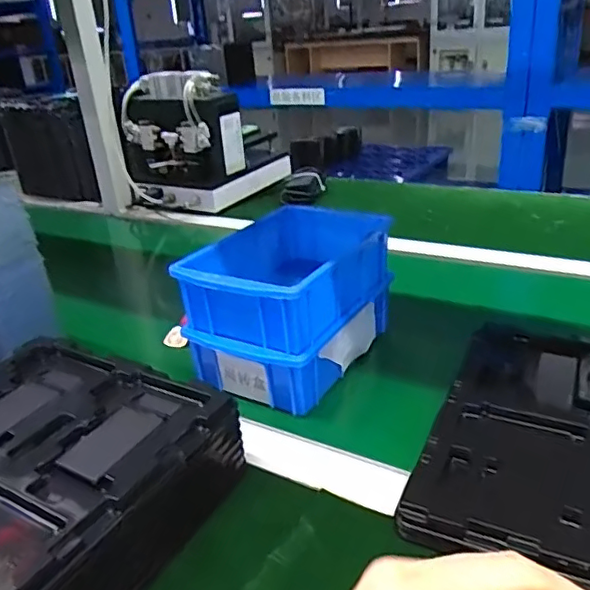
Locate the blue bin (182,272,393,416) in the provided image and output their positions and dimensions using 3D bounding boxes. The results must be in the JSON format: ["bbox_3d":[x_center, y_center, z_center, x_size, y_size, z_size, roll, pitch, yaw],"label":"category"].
[{"bbox_3d":[0.000,0.035,0.578,0.124,0.058,0.178,11,30,30],"label":"blue bin"}]

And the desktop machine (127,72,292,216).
[{"bbox_3d":[-0.170,-0.282,1.093,0.208,0.234,0.264,11,30,30],"label":"desktop machine"}]

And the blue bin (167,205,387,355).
[{"bbox_3d":[-0.004,-0.022,0.561,0.126,0.067,0.199,11,30,30],"label":"blue bin"}]

